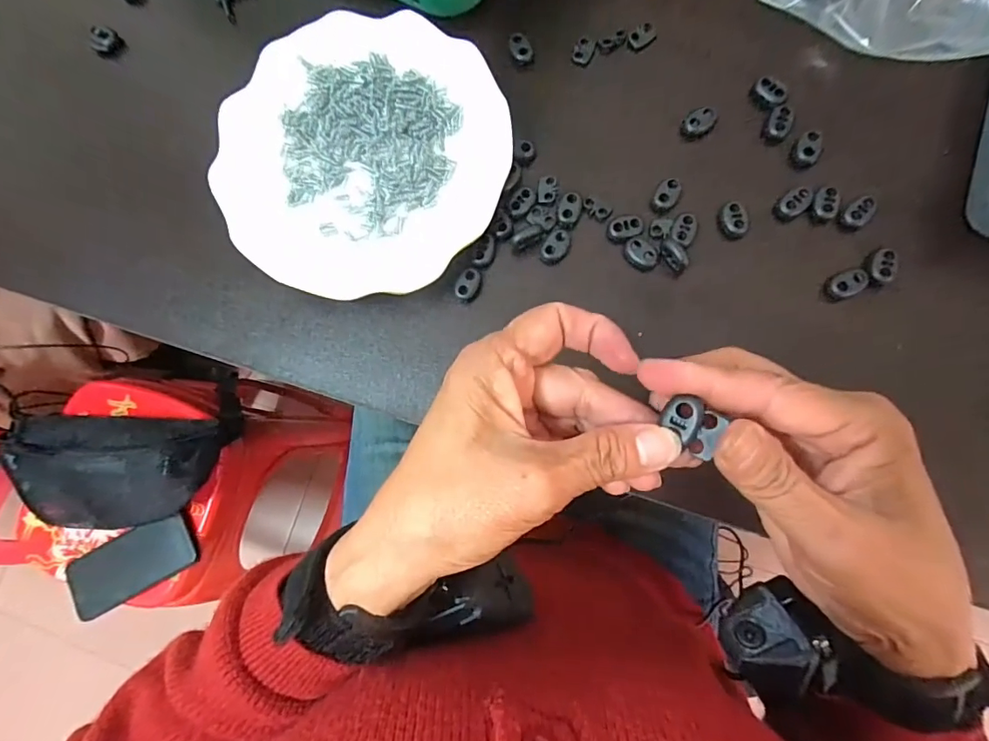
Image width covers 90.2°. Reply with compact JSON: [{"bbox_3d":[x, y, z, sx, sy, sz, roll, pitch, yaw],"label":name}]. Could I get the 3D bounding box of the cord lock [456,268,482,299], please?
[{"bbox_3d":[-0.016,-0.053,0.301,0.012,0.006,0.019,25,82,9],"label":"cord lock"}]

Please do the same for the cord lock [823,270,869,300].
[{"bbox_3d":[0.200,-0.049,0.281,0.020,0.010,0.014,-22,78,1],"label":"cord lock"}]

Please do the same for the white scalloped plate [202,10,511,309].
[{"bbox_3d":[-0.082,-0.132,0.308,0.174,0.022,0.173,-1,79,5],"label":"white scalloped plate"}]

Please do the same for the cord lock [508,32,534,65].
[{"bbox_3d":[0.017,-0.210,0.322,0.014,0.007,0.023,-15,78,2],"label":"cord lock"}]

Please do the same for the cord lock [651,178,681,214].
[{"bbox_3d":[0.104,-0.105,0.299,0.013,0.011,0.020,29,83,10],"label":"cord lock"}]

